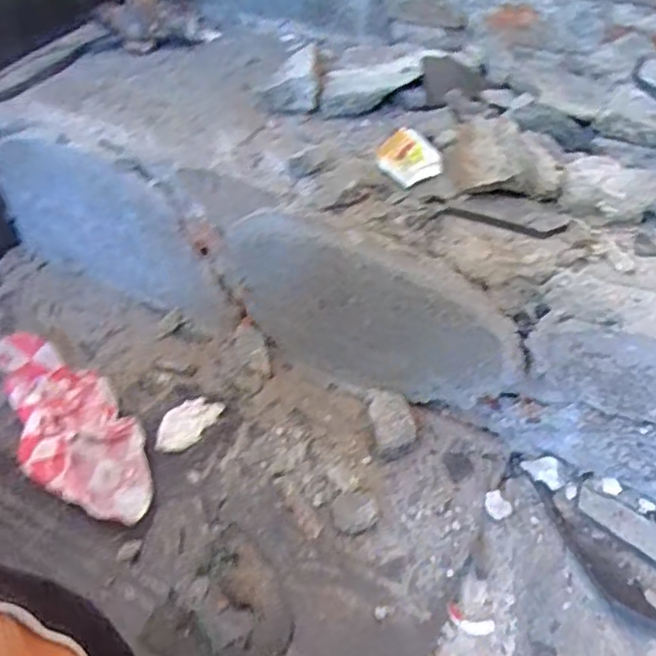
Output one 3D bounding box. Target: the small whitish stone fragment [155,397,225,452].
[{"bbox_3d":[-0.125,0.083,0.569,0.039,0.008,0.063,23,50,23],"label":"small whitish stone fragment"}]

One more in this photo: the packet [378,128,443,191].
[{"bbox_3d":[0.062,-0.134,0.512,0.038,0.012,0.062,-37,54,7],"label":"packet"}]

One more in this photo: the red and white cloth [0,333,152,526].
[{"bbox_3d":[-0.221,0.082,0.555,0.086,0.030,0.220,-30,51,-26],"label":"red and white cloth"}]

